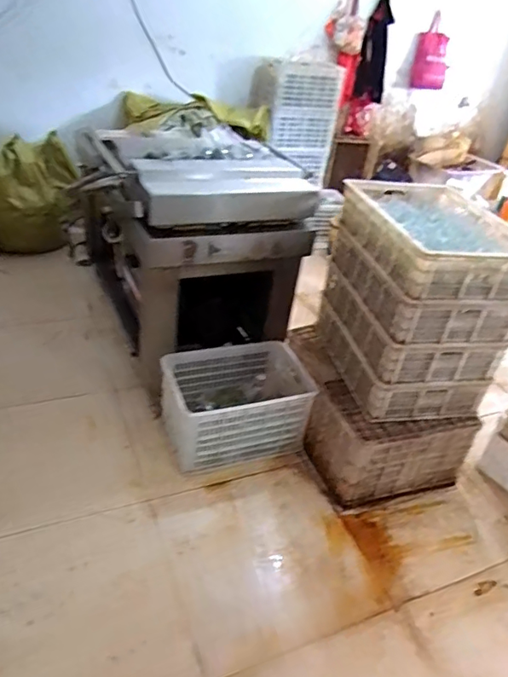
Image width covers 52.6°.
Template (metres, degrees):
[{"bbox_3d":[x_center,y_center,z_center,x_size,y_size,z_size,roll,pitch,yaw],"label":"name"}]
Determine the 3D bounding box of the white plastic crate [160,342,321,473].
[{"bbox_3d":[-0.052,0.246,1.956,0.574,0.272,0.376,-4,38,-22],"label":"white plastic crate"}]

